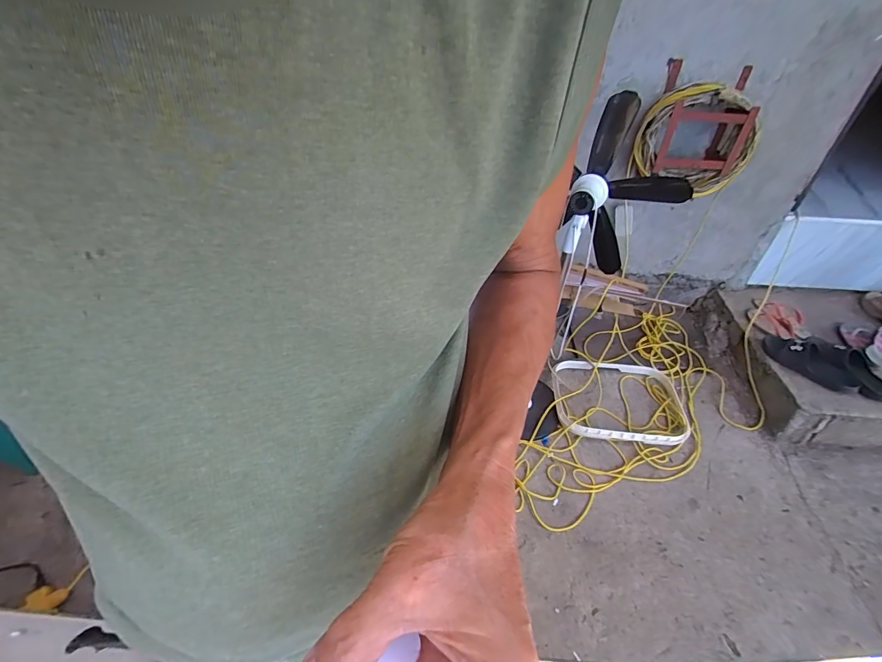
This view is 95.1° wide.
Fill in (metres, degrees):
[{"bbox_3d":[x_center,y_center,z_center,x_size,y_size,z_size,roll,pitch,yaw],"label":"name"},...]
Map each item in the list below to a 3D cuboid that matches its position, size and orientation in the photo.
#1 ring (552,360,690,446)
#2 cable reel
[{"bbox_3d":[0.644,0.242,1.451,0.446,0.058,0.344,2,42,1],"label":"ring"},{"bbox_3d":[0.795,-0.624,1.266,0.313,0.333,0.194,16,42,1],"label":"cable reel"}]

